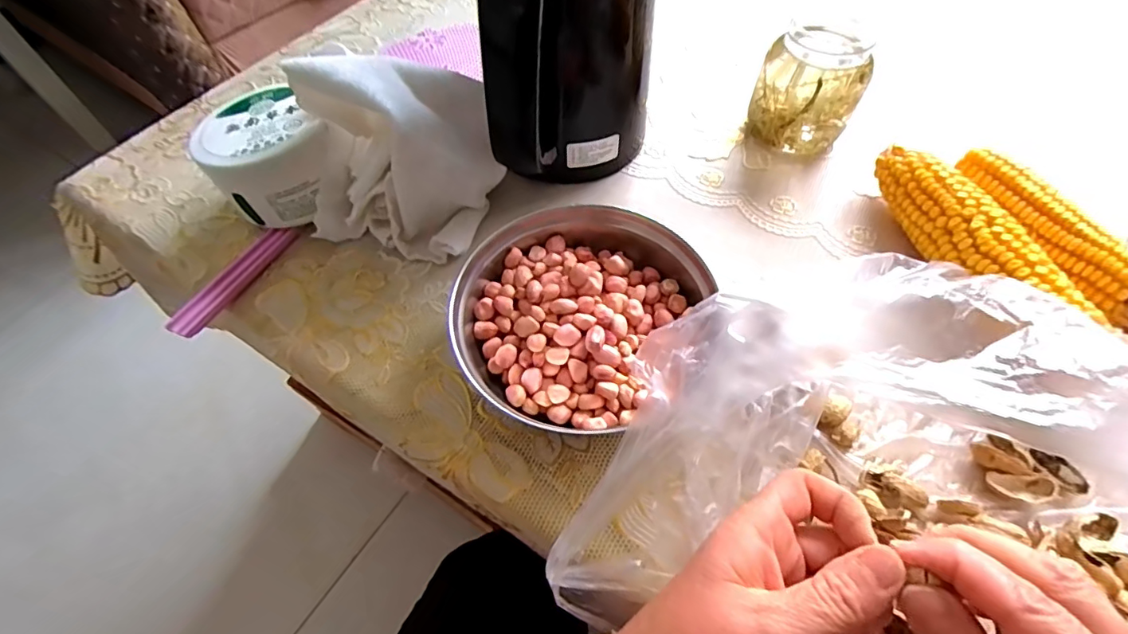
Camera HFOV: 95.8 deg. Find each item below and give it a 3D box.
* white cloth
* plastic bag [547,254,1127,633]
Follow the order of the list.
[{"bbox_3d":[-0.107,-0.104,0.330,0.116,0.101,0.091,12,58,7],"label":"white cloth"},{"bbox_3d":[0.168,0.102,0.199,0.294,0.111,0.227,37,65,21],"label":"plastic bag"}]

